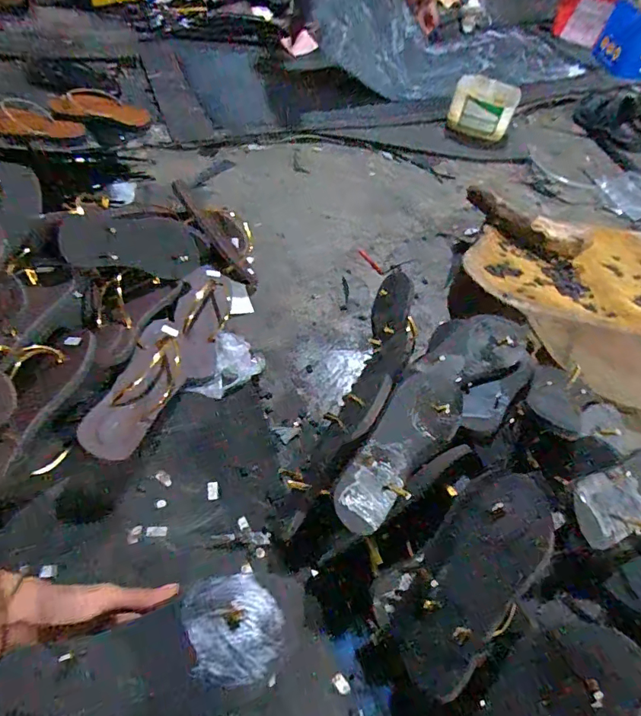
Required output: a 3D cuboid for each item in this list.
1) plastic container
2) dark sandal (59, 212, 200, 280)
[{"bbox_3d":[0.476,-0.734,1.321,0.186,0.137,0.148,14,54,6],"label":"plastic container"},{"bbox_3d":[-0.287,-0.171,0.709,0.056,0.108,0.261,-15,7,33],"label":"dark sandal"}]

